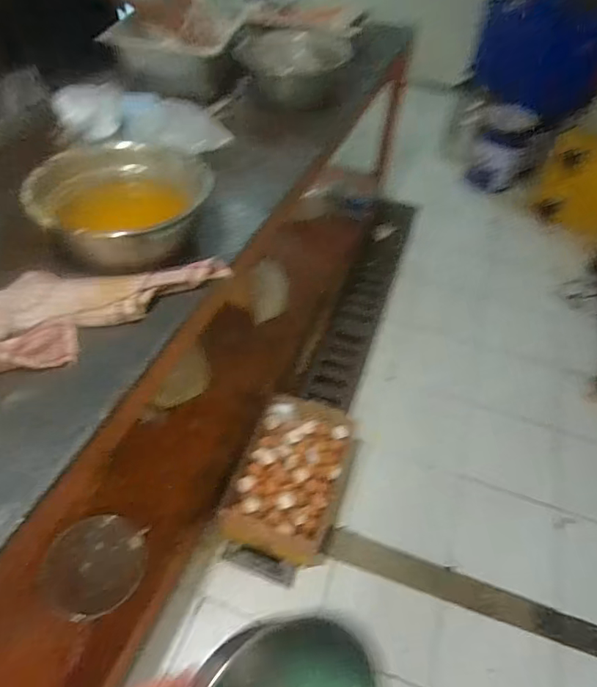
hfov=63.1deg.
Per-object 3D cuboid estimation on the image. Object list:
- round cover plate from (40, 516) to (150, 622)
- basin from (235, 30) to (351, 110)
[{"bbox_3d":[-0.482,0.537,1.173,0.233,0.014,0.221,10,74,-38],"label":"round cover plate"},{"bbox_3d":[-0.009,-0.801,1.409,0.310,0.114,0.310,2,49,-2],"label":"basin"}]

